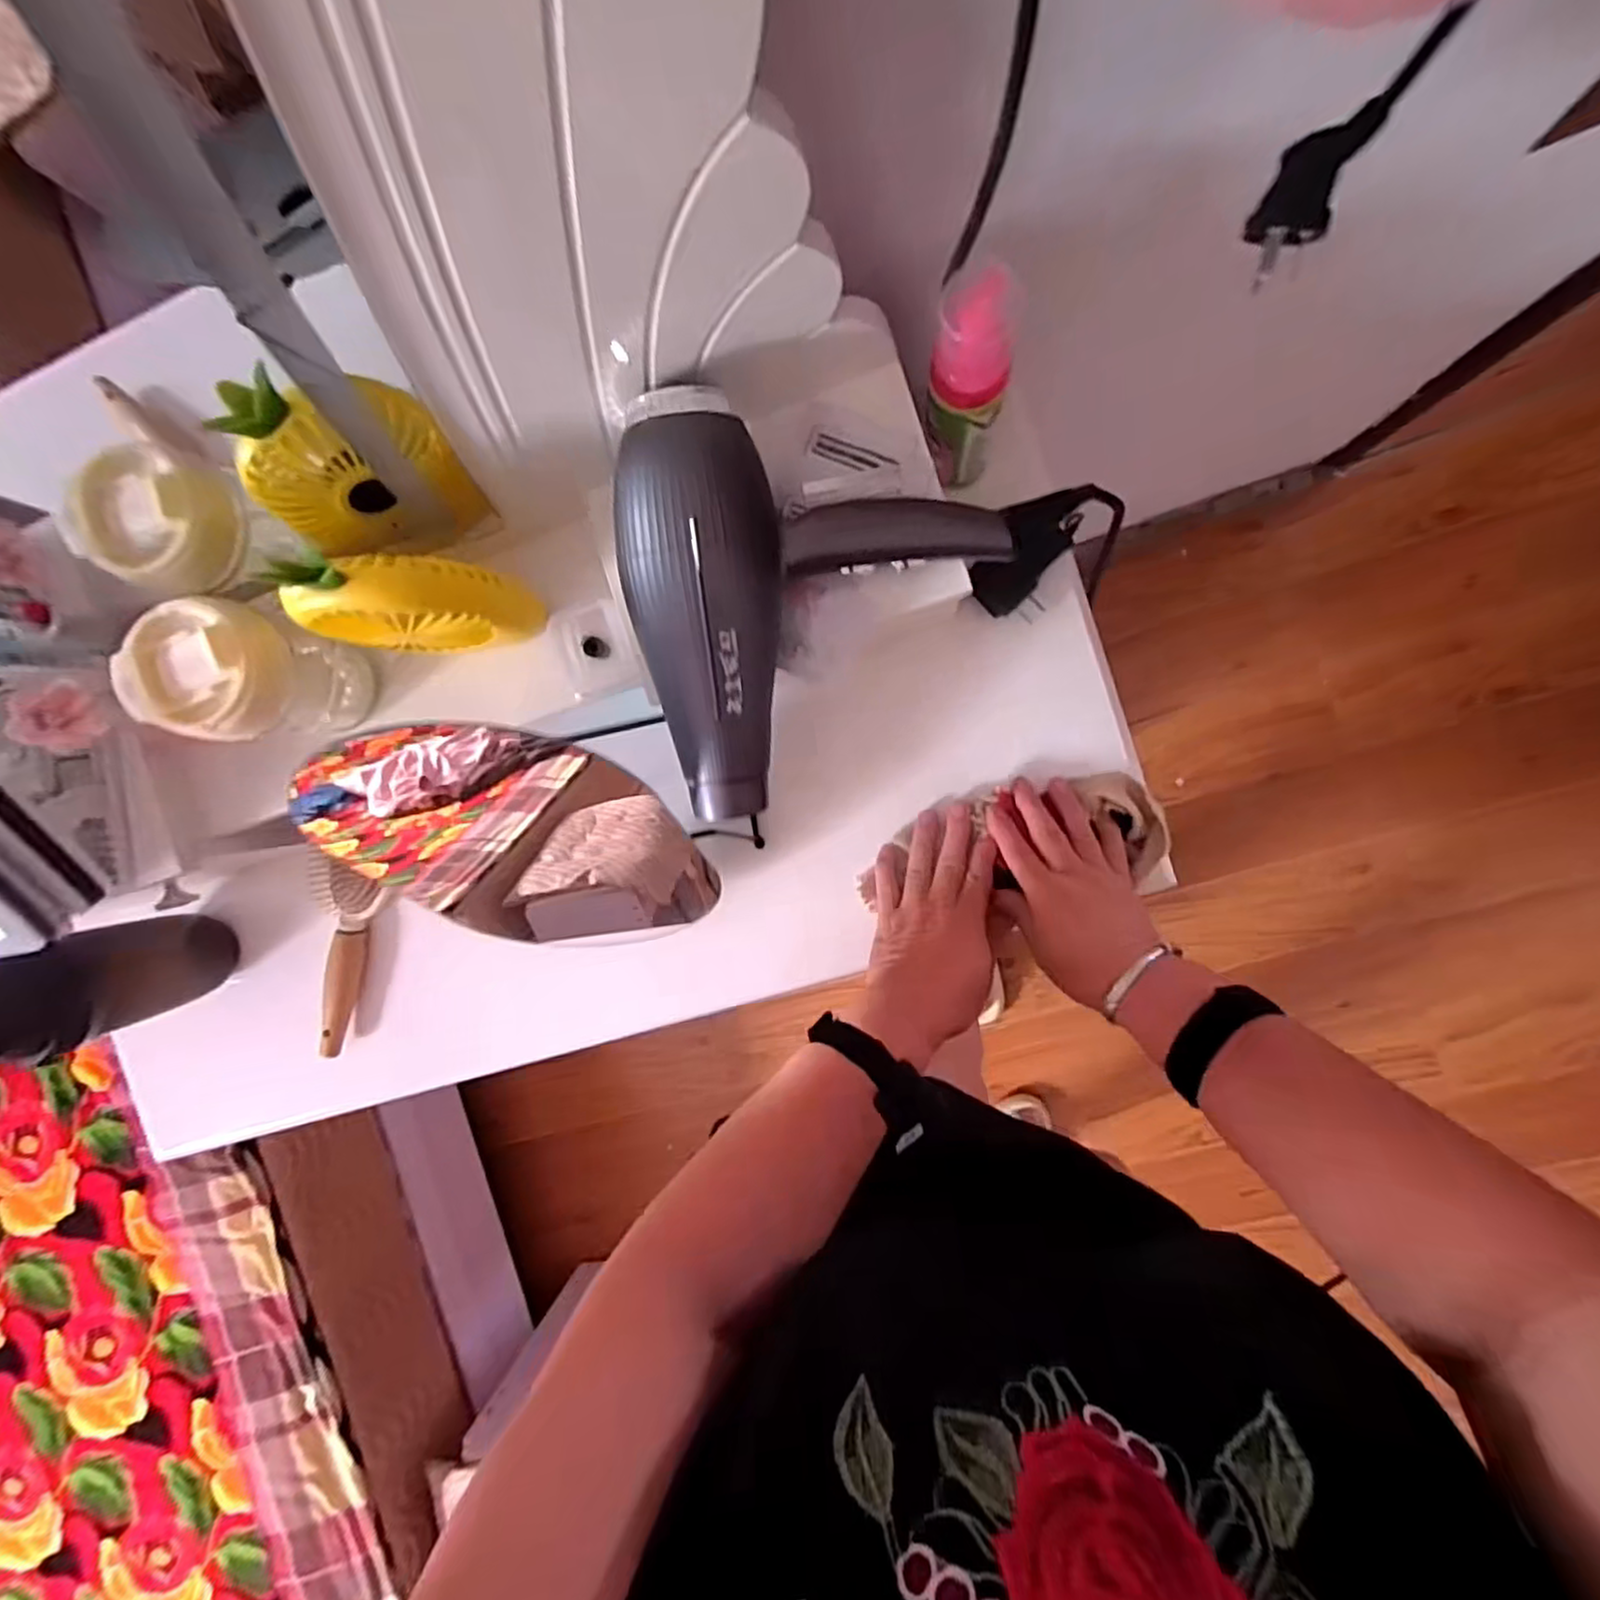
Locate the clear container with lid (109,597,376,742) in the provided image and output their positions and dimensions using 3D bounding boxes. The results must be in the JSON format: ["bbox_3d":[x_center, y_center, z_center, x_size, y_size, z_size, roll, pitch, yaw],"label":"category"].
[{"bbox_3d":[-0.309,-0.071,0.409,0.063,0.115,0.071,8,94,8],"label":"clear container with lid"}]

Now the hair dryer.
[{"bbox_3d":[0.026,-0.106,0.371,0.214,0.108,0.205,-8,91,9],"label":"hair dryer"}]

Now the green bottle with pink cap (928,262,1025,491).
[{"bbox_3d":[0.096,-0.231,0.395,0.041,0.147,0.049,13,94,8],"label":"green bottle with pink cap"}]

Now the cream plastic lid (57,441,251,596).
[{"bbox_3d":[-0.337,-0.147,0.369,0.067,0.042,0.076,14,94,8],"label":"cream plastic lid"}]

